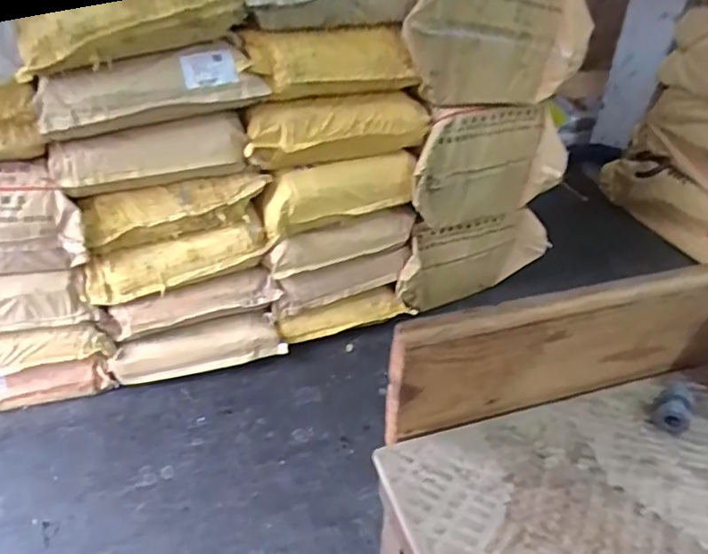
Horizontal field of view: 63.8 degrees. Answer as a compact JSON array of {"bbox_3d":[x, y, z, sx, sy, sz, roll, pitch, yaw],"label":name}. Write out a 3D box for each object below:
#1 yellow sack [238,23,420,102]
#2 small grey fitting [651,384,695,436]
[{"bbox_3d":[-0.046,-0.460,1.212,0.381,0.150,0.129,-16,39,-24],"label":"yellow sack"},{"bbox_3d":[0.245,0.098,0.431,0.027,0.024,0.035,30,44,33],"label":"small grey fitting"}]

